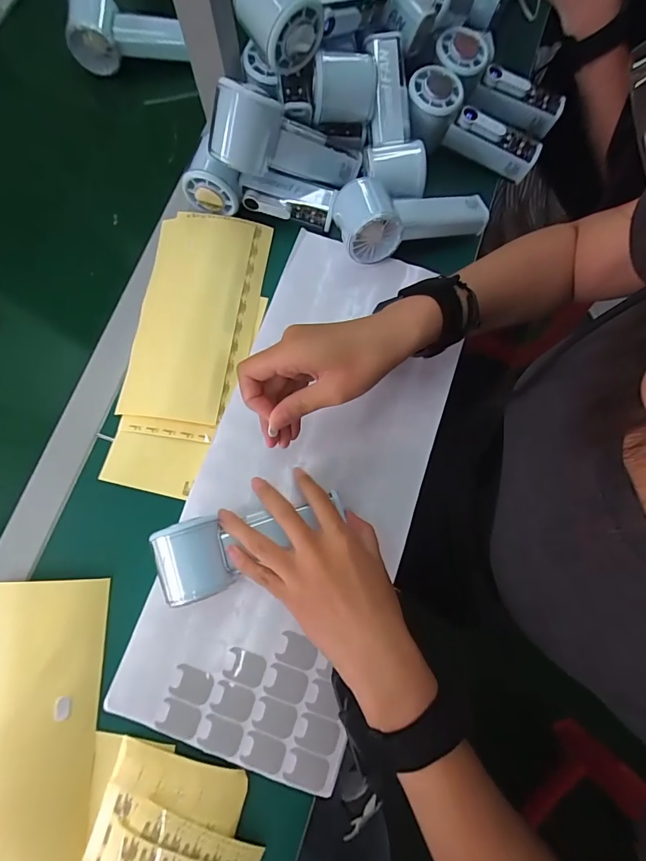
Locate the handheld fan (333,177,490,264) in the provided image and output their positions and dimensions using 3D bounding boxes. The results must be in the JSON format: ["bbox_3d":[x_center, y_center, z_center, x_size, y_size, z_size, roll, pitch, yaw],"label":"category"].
[{"bbox_3d":[0.091,-0.217,0.419,0.153,0.066,0.064,-14,78,-3],"label":"handheld fan"}]

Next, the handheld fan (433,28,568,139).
[{"bbox_3d":[0.191,-0.377,0.451,0.154,0.040,0.056,25,78,-13],"label":"handheld fan"}]

